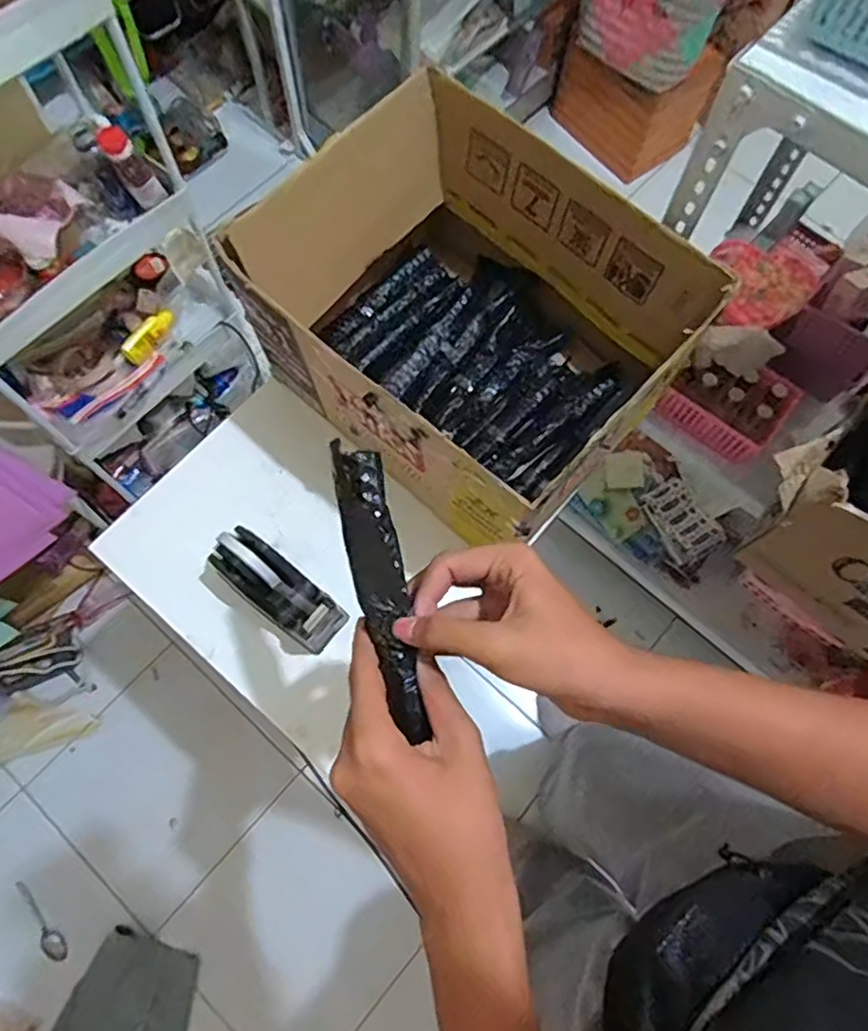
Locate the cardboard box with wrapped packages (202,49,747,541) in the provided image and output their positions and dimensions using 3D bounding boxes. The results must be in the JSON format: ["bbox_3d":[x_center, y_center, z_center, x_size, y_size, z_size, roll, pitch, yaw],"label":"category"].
[{"bbox_3d":[0.043,-0.199,0.734,0.397,0.238,0.328,39,74,11],"label":"cardboard box with wrapped packages"}]

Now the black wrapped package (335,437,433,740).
[{"bbox_3d":[-0.032,0.045,0.394,0.030,0.018,0.174,-13,95,-6],"label":"black wrapped package"}]

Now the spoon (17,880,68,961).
[{"bbox_3d":[-0.767,0.787,1.263,0.037,0.013,0.173,-43,77,-14],"label":"spoon"}]

